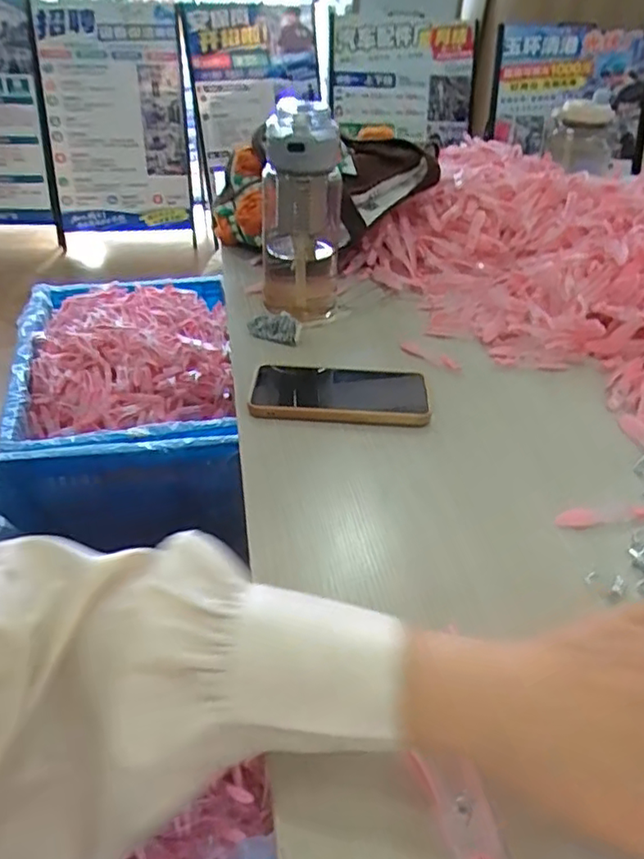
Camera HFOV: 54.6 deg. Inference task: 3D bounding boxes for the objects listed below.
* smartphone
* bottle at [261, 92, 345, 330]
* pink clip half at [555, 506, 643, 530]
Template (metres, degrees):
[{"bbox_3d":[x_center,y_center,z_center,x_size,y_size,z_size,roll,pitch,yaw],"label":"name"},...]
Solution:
[{"bbox_3d":[0.016,-0.034,0.566,0.154,0.012,0.079,3,36,2],"label":"smartphone"},{"bbox_3d":[-0.026,-0.217,0.648,0.094,0.198,0.081,2,37,-1],"label":"bottle"},{"bbox_3d":[0.207,0.062,0.450,0.079,0.007,0.015,-4,37,-9],"label":"pink clip half"}]

